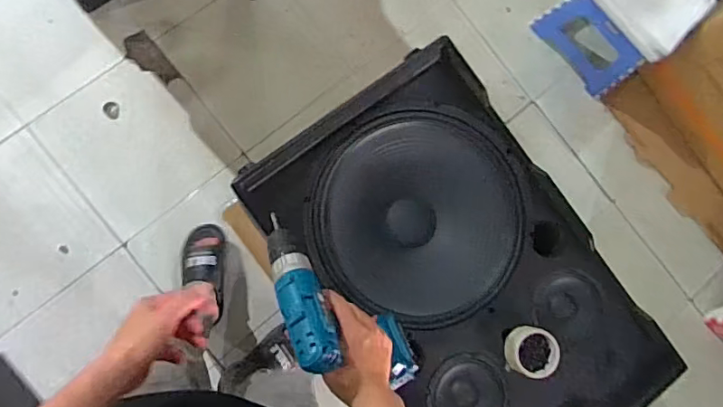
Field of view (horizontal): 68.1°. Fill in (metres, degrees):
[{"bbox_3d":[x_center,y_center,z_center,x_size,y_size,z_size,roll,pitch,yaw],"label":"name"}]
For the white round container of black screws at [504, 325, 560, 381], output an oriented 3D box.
[{"bbox_3d":[0.327,0.285,1.026,0.097,0.047,0.093,1,84,-10],"label":"white round container of black screws"}]

